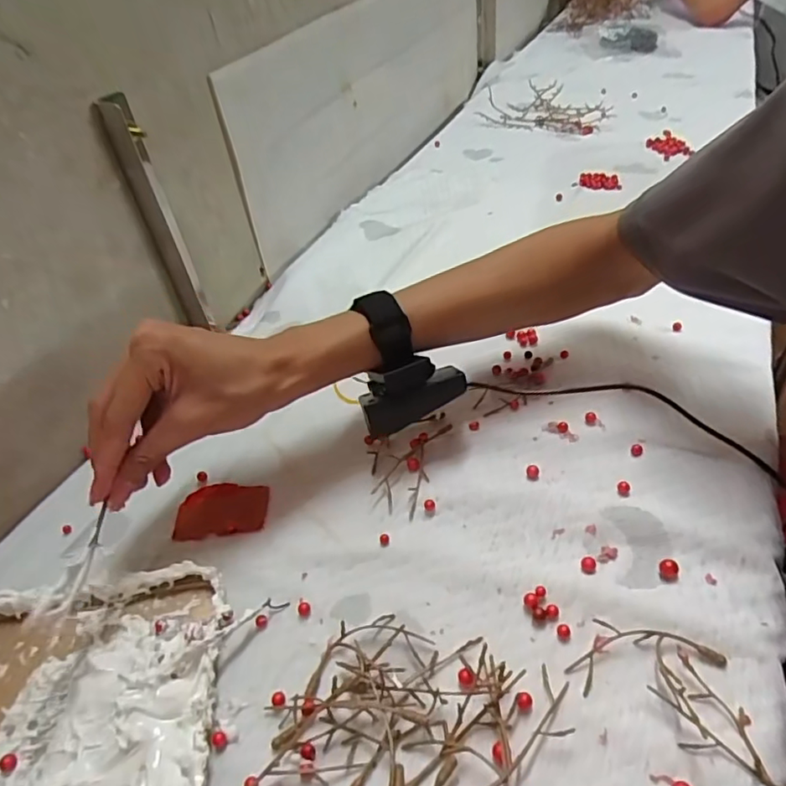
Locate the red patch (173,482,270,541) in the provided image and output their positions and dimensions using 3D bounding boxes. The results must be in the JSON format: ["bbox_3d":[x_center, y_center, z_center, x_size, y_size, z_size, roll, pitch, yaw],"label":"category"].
[{"bbox_3d":[-0.115,0.077,0.380,0.060,0.004,0.041,-7,41,1],"label":"red patch"}]

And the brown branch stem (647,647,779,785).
[{"bbox_3d":[0.150,0.156,0.249,0.033,0.010,0.082,-23,43,-17],"label":"brown branch stem"}]

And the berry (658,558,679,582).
[{"bbox_3d":[0.153,0.098,0.313,0.010,0.008,0.010,19,48,27],"label":"berry"}]

